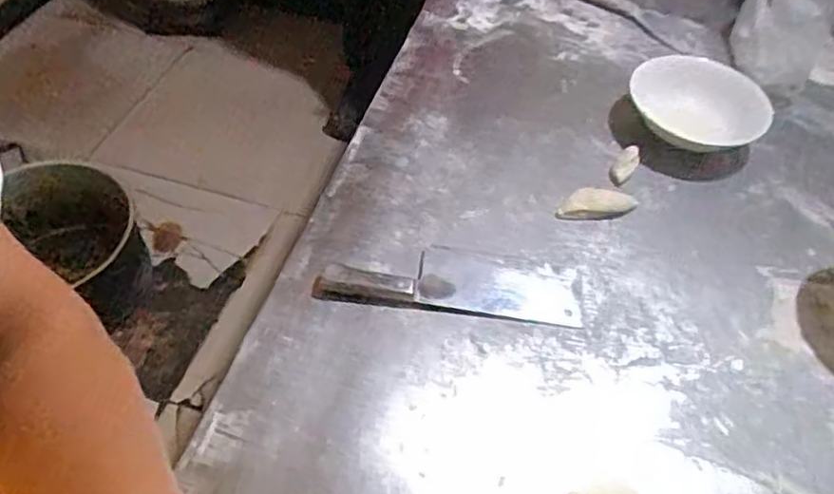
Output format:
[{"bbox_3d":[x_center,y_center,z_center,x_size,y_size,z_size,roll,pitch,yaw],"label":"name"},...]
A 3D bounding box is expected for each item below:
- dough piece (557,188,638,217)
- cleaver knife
[{"bbox_3d":[0.214,-0.053,0.783,0.091,0.019,0.034,-3,51,-7],"label":"dough piece"},{"bbox_3d":[0.038,0.032,0.705,0.272,0.019,0.078,8,51,3],"label":"cleaver knife"}]

